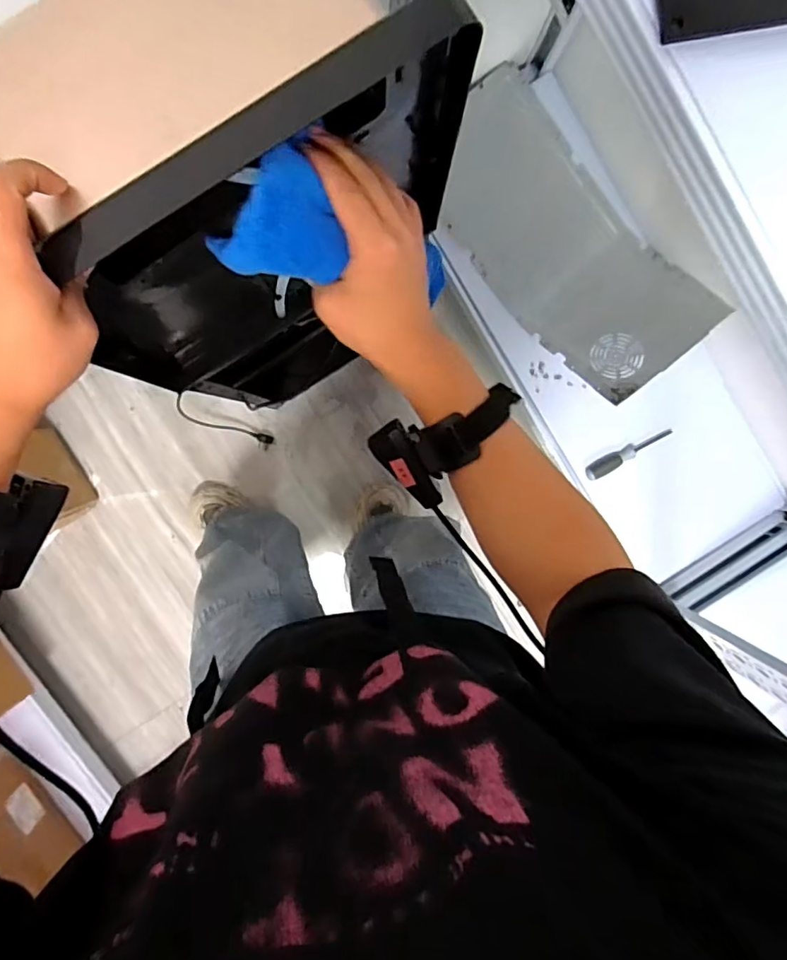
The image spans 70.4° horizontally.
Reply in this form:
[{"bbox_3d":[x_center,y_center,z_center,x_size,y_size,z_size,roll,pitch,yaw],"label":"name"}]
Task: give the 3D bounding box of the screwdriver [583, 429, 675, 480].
[{"bbox_3d":[0.519,-0.058,1.223,0.204,0.036,0.037,-26,96,-1],"label":"screwdriver"}]

